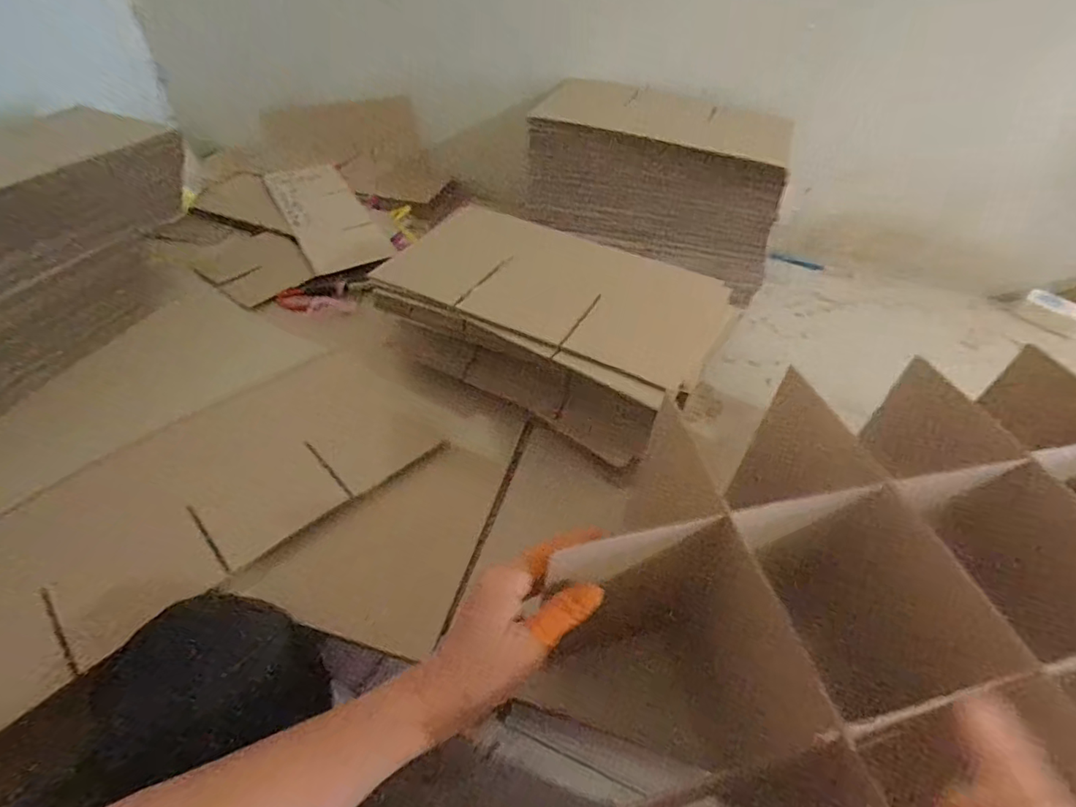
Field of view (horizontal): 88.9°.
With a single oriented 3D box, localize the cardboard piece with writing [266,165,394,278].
[{"bbox_3d":[-0.352,-0.312,0.907,0.152,0.029,0.205,-29,78,-43],"label":"cardboard piece with writing"}]

